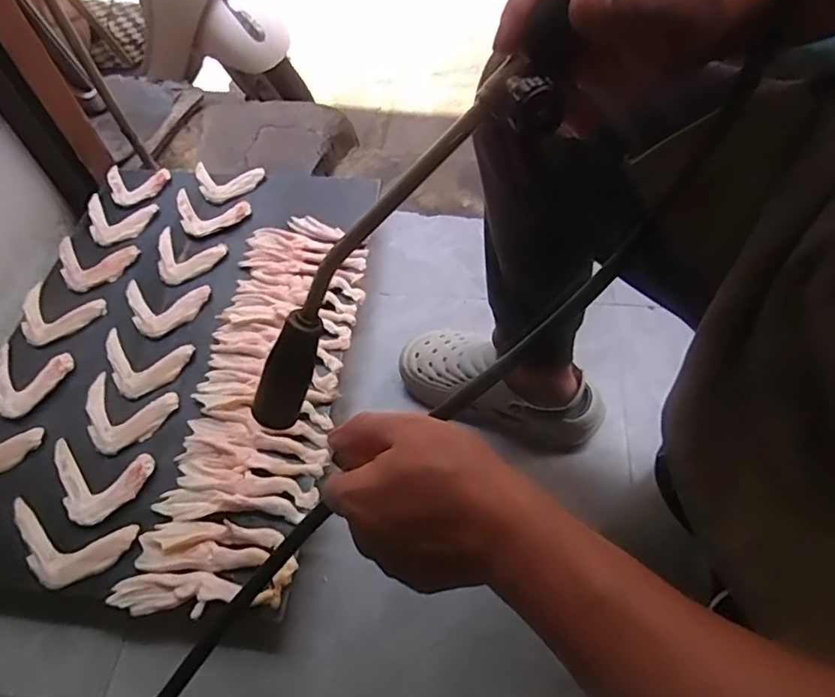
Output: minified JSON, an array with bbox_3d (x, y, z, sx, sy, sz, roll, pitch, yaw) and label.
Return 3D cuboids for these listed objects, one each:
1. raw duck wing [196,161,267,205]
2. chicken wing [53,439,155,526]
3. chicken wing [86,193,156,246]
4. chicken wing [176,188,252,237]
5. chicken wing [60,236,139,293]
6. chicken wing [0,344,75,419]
[{"bbox_3d":[-0.333,-0.286,0.978,0.118,0.020,0.076,4,57,6],"label":"raw duck wing"},{"bbox_3d":[-0.394,0.164,0.682,0.132,0.013,0.090,6,57,7],"label":"chicken wing"},{"bbox_3d":[-0.511,-0.213,0.946,0.121,0.018,0.091,7,57,8],"label":"chicken wing"},{"bbox_3d":[-0.346,-0.241,0.942,0.109,0.015,0.116,-26,59,-13],"label":"chicken wing"},{"bbox_3d":[-0.527,-0.133,0.891,0.148,0.019,0.097,12,58,11],"label":"chicken wing"},{"bbox_3d":[-0.547,0.047,0.775,0.115,0.021,0.101,6,57,8],"label":"chicken wing"}]

